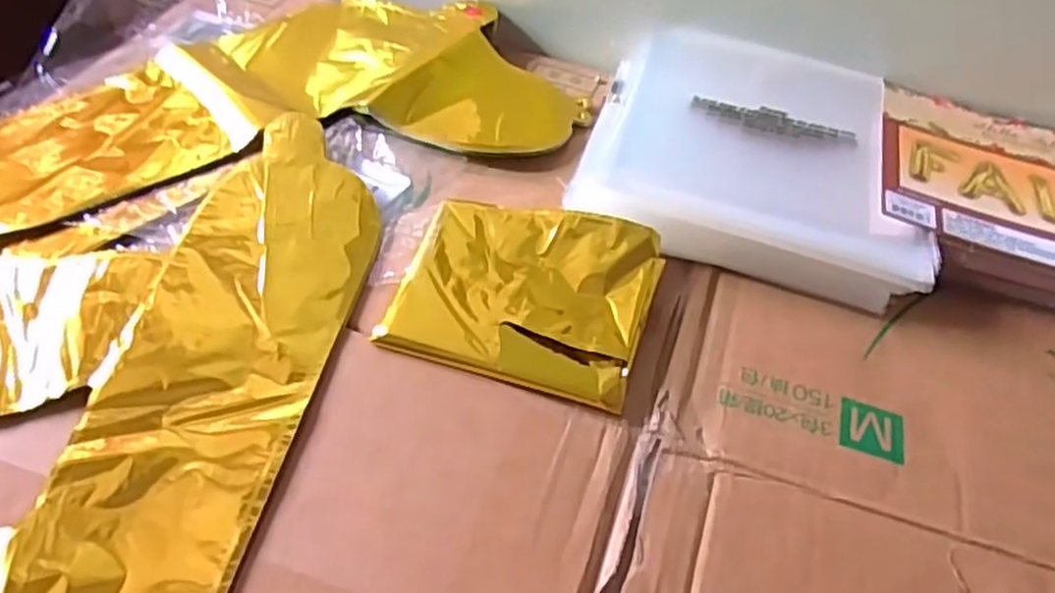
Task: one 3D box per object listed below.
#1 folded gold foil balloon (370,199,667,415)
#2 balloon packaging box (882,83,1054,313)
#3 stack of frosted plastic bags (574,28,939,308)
[{"bbox_3d":[0.000,-0.006,0.441,0.138,0.020,0.121,15,50,8],"label":"folded gold foil balloon"},{"bbox_3d":[0.344,-0.059,0.513,0.220,0.032,0.171,16,50,8],"label":"balloon packaging box"},{"bbox_3d":[0.155,-0.101,0.533,0.214,0.032,0.210,15,50,8],"label":"stack of frosted plastic bags"}]

